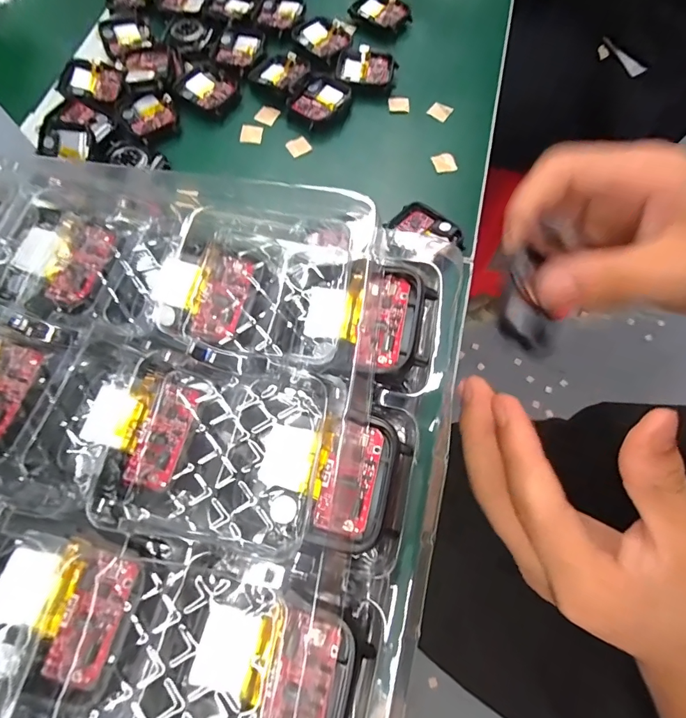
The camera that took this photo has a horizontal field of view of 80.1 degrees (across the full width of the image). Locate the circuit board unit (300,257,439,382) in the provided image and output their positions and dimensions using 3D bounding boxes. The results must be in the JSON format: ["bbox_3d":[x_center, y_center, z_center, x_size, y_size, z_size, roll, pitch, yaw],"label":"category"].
[{"bbox_3d":[0.007,-0.013,0.131,0.040,0.004,0.038,-5,71,17],"label":"circuit board unit"}]

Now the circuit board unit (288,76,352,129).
[{"bbox_3d":[-0.017,-0.187,0.301,0.037,0.015,0.041,29,73,11],"label":"circuit board unit"}]

